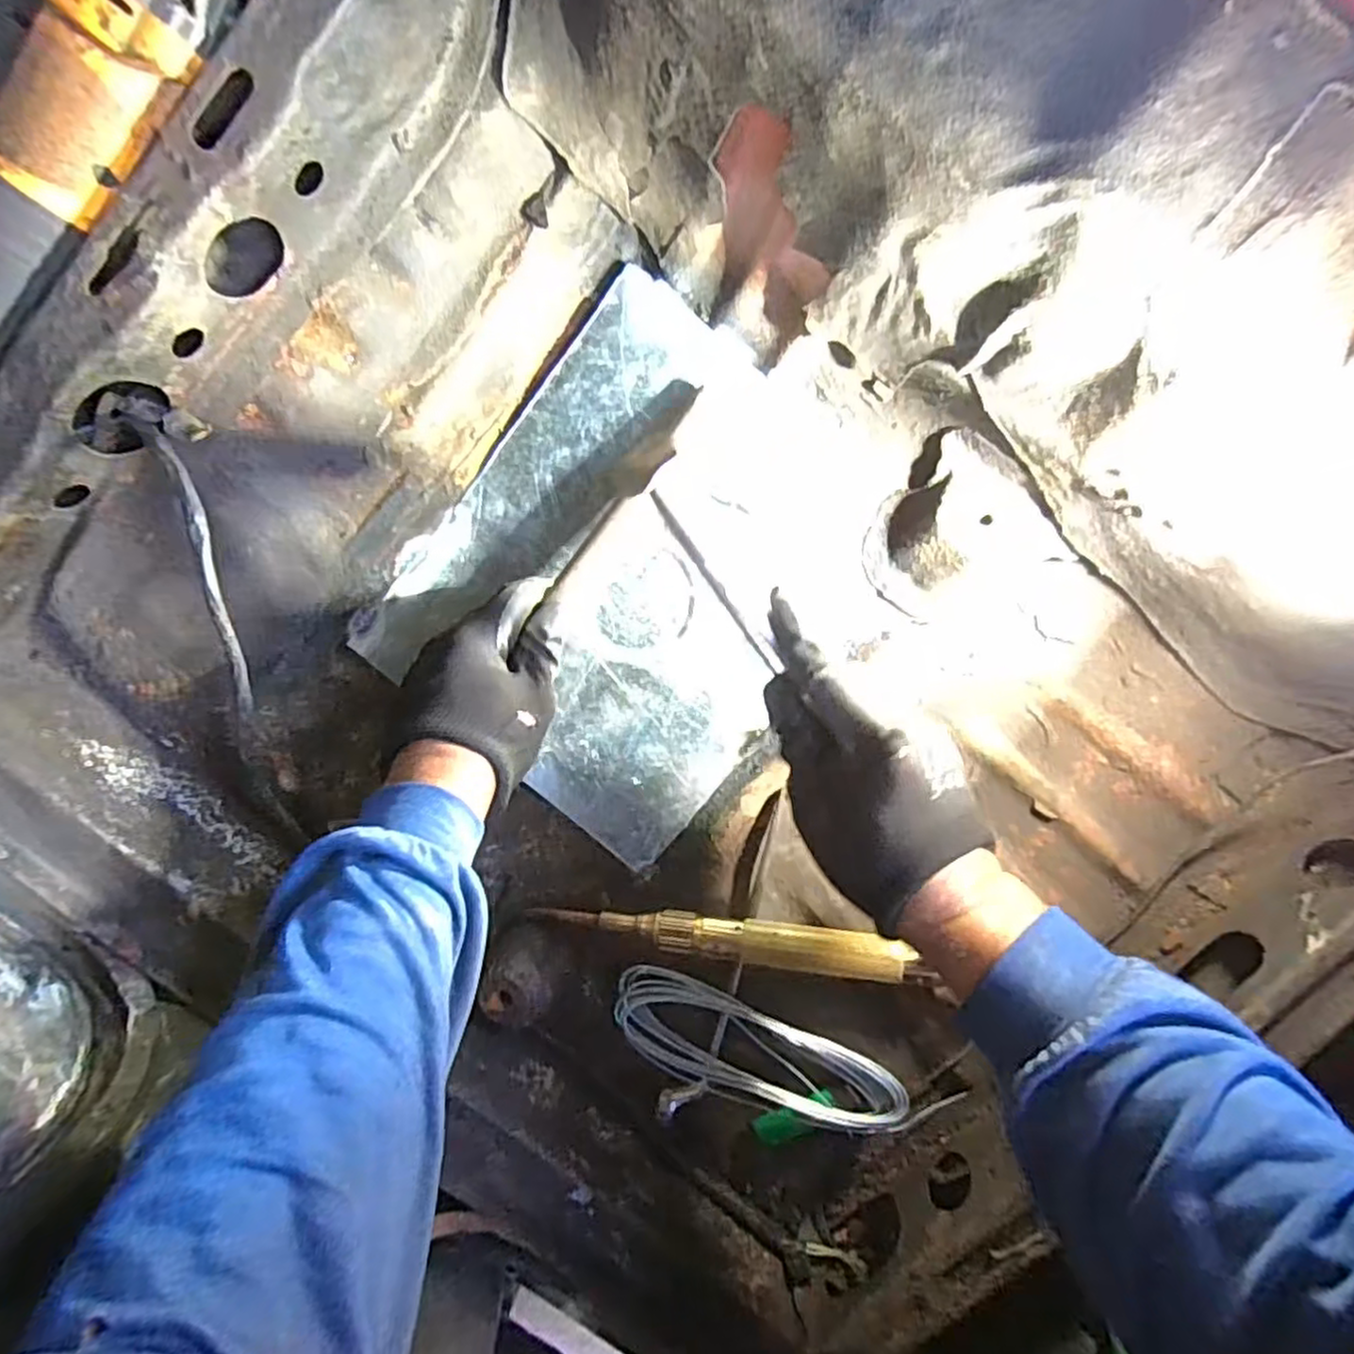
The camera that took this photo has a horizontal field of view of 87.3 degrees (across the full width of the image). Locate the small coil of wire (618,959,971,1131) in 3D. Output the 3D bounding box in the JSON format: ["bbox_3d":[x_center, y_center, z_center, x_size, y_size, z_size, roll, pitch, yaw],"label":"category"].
[{"bbox_3d":[0.070,0.268,0.480,0.234,0.018,0.086,13,97,2],"label":"small coil of wire"}]

